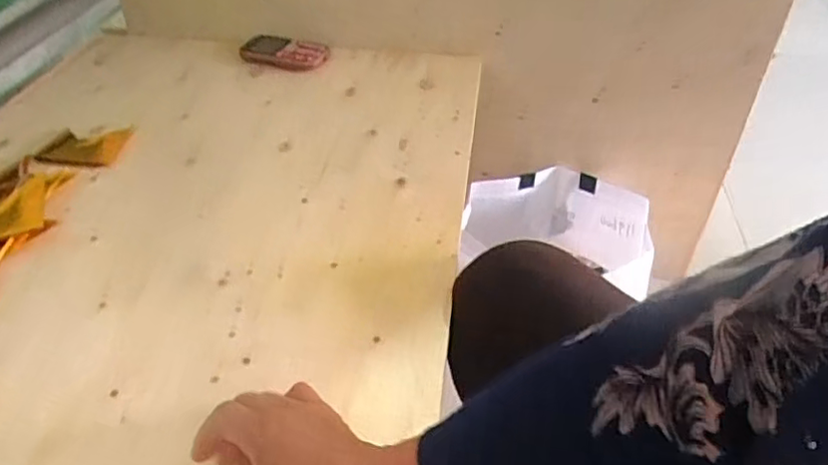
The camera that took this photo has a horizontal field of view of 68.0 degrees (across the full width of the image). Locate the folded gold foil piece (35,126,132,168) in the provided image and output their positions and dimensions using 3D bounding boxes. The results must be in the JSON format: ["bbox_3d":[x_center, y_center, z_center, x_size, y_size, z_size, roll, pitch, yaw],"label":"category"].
[{"bbox_3d":[-0.400,-0.103,0.745,0.091,0.015,0.070,0,41,1],"label":"folded gold foil piece"}]

